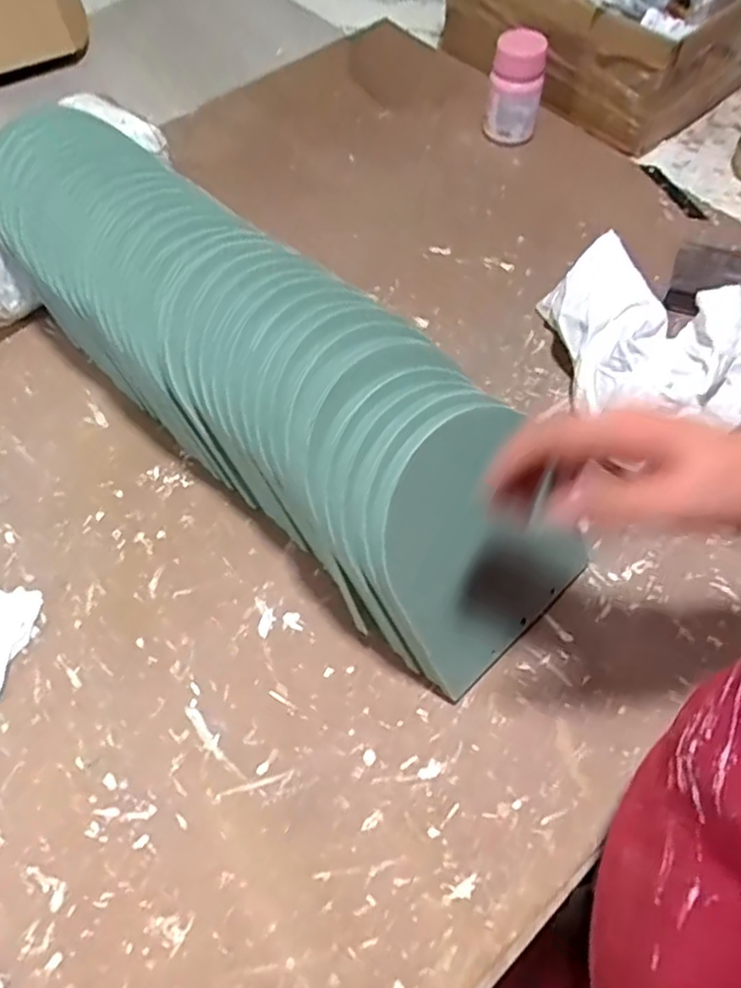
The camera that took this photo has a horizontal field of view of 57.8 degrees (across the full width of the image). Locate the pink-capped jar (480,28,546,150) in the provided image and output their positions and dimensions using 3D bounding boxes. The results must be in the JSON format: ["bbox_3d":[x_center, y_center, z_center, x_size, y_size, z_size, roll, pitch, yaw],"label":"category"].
[{"bbox_3d":[0.153,-0.429,0.706,0.054,0.095,0.050,0,60,1],"label":"pink-capped jar"}]

